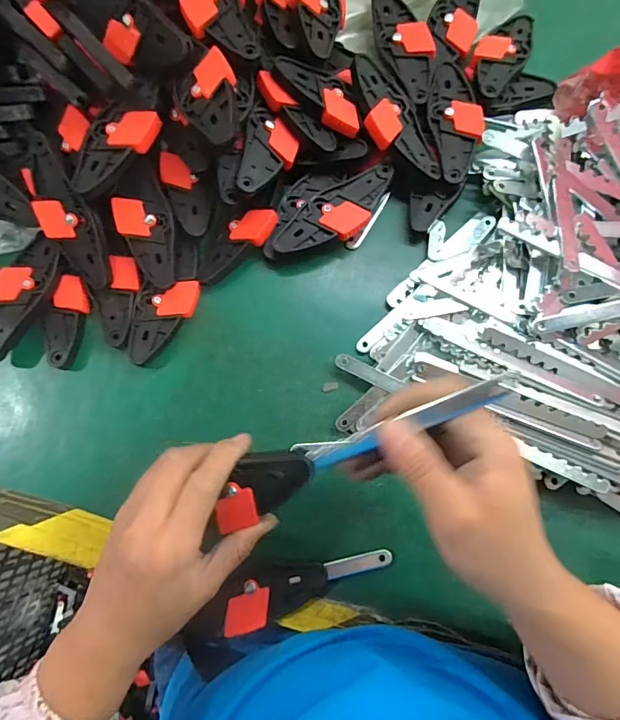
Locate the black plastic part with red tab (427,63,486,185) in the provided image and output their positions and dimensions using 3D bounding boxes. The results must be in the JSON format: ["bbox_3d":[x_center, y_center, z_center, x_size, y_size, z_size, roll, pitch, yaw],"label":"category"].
[{"bbox_3d":[0.130,-0.213,0.393,0.043,0.016,0.118,-1,78,1],"label":"black plastic part with red tab"}]

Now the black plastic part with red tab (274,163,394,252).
[{"bbox_3d":[0.023,-0.130,0.389,0.120,0.013,0.046,-38,80,-7],"label":"black plastic part with red tab"}]

